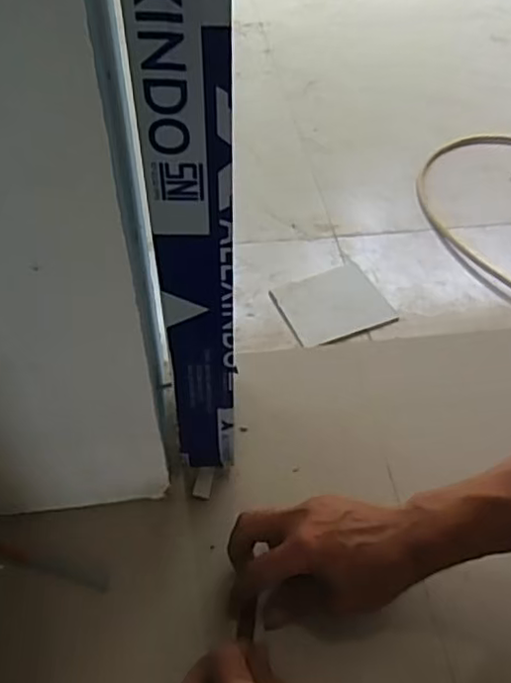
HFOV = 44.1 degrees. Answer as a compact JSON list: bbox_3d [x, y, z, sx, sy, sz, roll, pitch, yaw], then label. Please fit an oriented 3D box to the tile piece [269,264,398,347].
[{"bbox_3d":[0.085,-0.044,0.702,0.119,0.006,0.103,-17,51,-18],"label":"tile piece"}]

